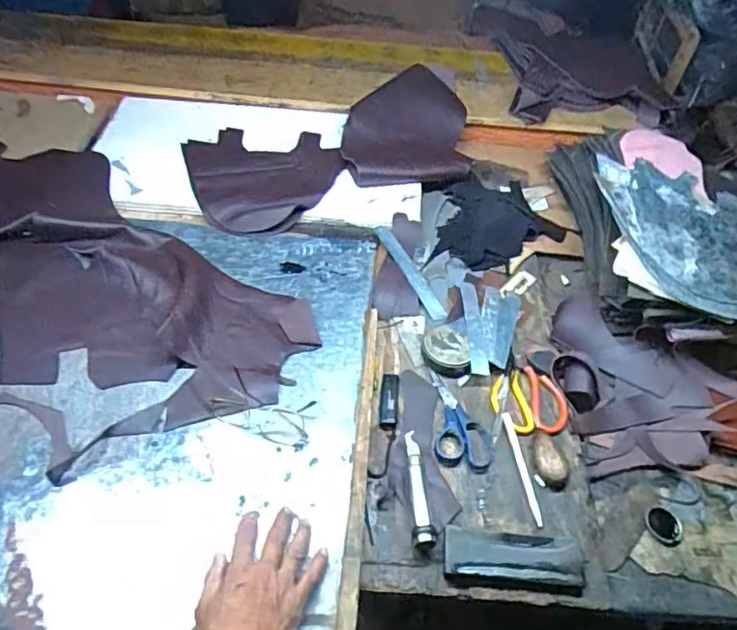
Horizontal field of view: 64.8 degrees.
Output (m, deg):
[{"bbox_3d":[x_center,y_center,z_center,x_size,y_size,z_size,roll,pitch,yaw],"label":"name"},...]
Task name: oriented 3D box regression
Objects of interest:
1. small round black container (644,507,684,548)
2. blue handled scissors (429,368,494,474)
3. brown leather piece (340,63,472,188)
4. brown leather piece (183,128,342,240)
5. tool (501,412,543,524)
[{"bbox_3d":[0.355,0.255,0.698,0.038,0.014,0.046,-13,52,-14],"label":"small round black container"},{"bbox_3d":[0.120,0.137,0.756,0.071,0.010,0.146,3,50,-1],"label":"blue handled scissors"},{"bbox_3d":[0.073,-0.358,1.103,0.237,0.026,0.303,5,62,-13],"label":"brown leather piece"},{"bbox_3d":[-0.181,-0.255,1.046,0.262,0.027,0.295,-15,53,-16],"label":"brown leather piece"},{"bbox_3d":[0.188,0.185,0.711,0.012,0.006,0.145,-5,51,-8],"label":"tool"}]

